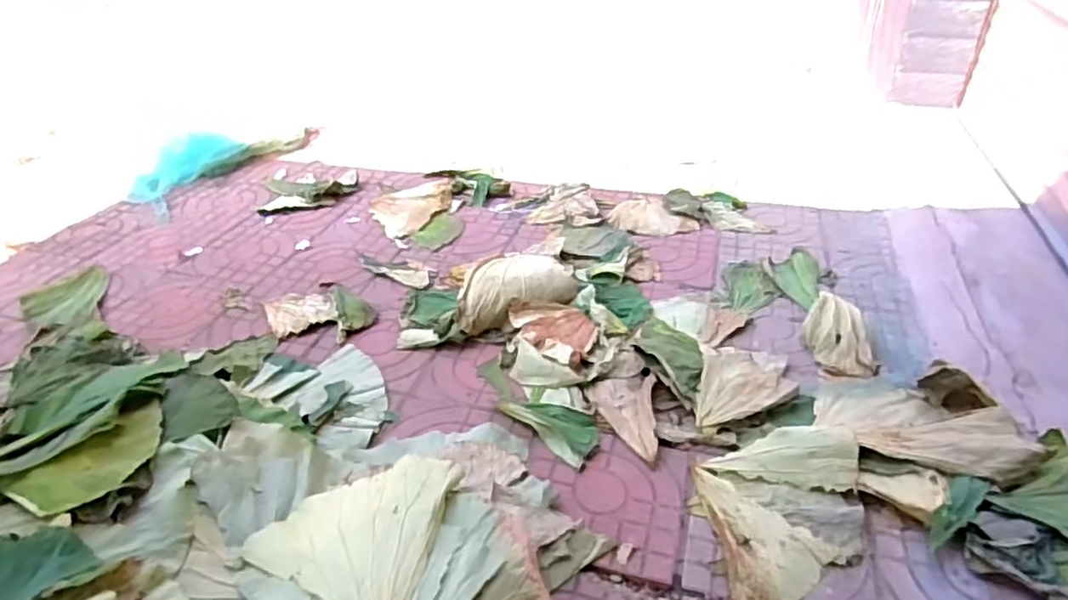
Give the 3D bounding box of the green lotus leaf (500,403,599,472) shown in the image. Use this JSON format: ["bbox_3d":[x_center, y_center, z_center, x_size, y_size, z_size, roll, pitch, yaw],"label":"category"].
[{"bbox_3d":[0.038,0.242,1.310,0.209,0.027,0.113,22,41,33],"label":"green lotus leaf"}]

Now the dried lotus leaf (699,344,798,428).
[{"bbox_3d":[0.438,0.167,1.353,0.186,0.051,0.249,5,35,13],"label":"dried lotus leaf"}]

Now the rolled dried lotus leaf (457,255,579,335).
[{"bbox_3d":[-0.046,-0.031,1.632,0.311,0.105,0.186,-8,35,-11],"label":"rolled dried lotus leaf"}]

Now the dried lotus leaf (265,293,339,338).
[{"bbox_3d":[-0.598,0.024,1.687,0.163,0.019,0.177,-21,37,-24],"label":"dried lotus leaf"}]

